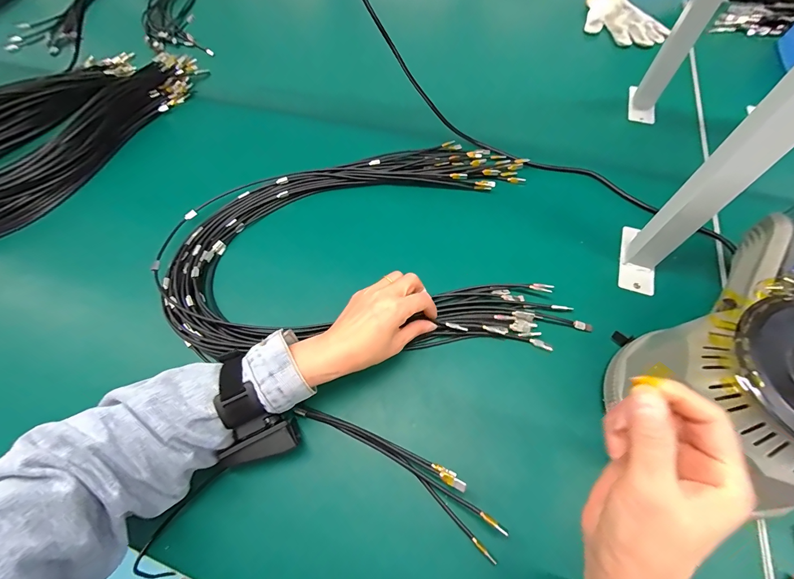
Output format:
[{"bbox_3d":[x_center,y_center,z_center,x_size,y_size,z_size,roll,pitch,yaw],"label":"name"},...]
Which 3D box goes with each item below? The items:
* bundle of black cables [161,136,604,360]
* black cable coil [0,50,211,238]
[{"bbox_3d":[-0.060,-0.077,0.459,0.515,0.034,0.340,-4,61,2],"label":"bundle of black cables"},{"bbox_3d":[-0.609,-0.297,0.595,0.266,0.067,0.519,24,66,16],"label":"black cable coil"}]

